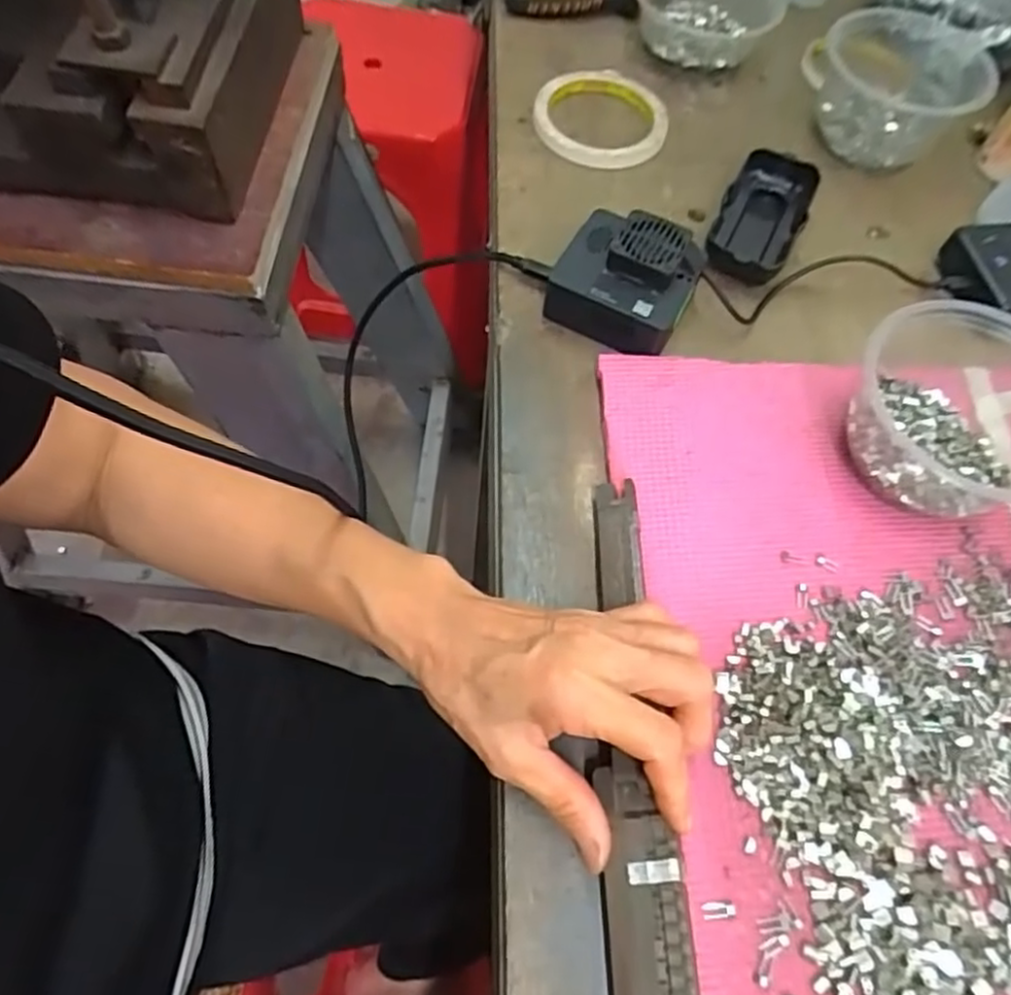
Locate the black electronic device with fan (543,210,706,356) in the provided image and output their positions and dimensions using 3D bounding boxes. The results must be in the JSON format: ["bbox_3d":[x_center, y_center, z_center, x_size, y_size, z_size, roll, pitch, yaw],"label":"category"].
[{"bbox_3d":[0.071,-0.133,0.428,0.080,0.040,0.076,27,64,10],"label":"black electronic device with fan"}]

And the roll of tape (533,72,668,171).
[{"bbox_3d":[0.070,-0.281,0.521,0.098,0.015,0.098,1,63,-1],"label":"roll of tape"}]

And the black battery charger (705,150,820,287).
[{"bbox_3d":[0.171,-0.187,0.476,0.053,0.027,0.112,27,65,12],"label":"black battery charger"}]

